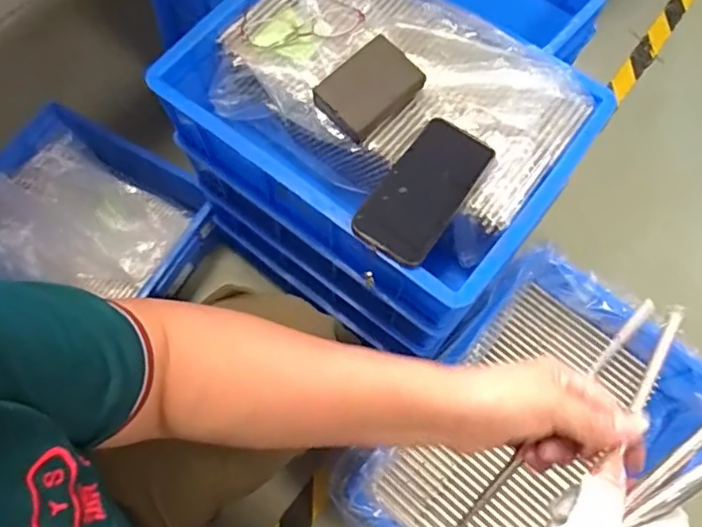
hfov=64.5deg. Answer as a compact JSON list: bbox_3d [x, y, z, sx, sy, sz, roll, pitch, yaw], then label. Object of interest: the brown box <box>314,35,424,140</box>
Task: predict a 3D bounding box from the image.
[{"bbox_3d":[0.020,-0.184,0.585,0.102,0.030,0.071,-37,74,-14],"label":"brown box"}]

